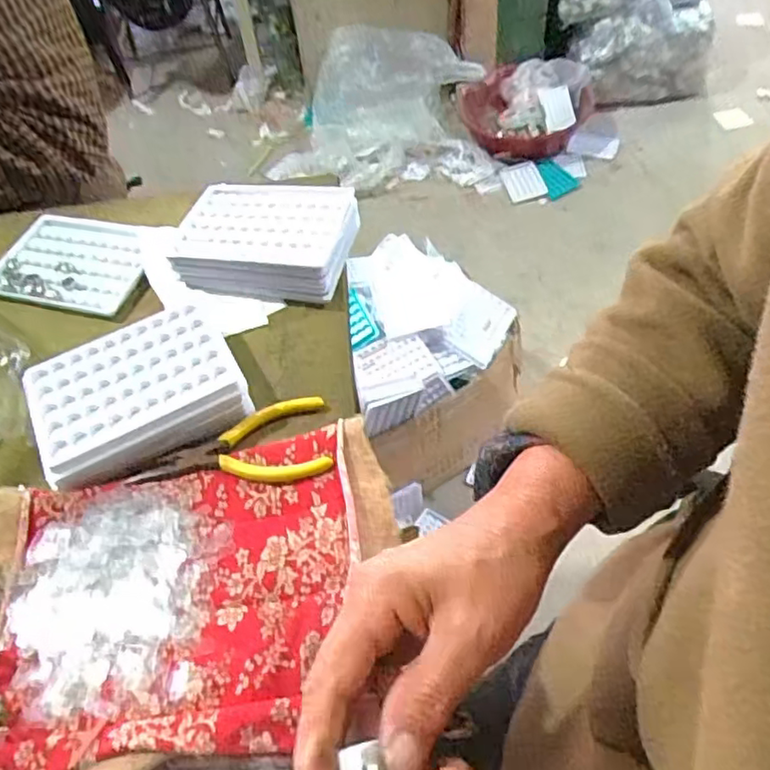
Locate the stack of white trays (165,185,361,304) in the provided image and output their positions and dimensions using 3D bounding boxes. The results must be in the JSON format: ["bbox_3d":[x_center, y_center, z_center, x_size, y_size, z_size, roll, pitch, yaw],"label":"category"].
[{"bbox_3d":[-0.093,-0.116,0.500,0.140,0.042,0.099,8,55,6],"label":"stack of white trays"}]

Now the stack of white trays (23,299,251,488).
[{"bbox_3d":[-0.161,0.008,0.413,0.126,0.034,0.098,-26,55,-14],"label":"stack of white trays"}]

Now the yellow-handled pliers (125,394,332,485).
[{"bbox_3d":[-0.096,0.039,0.393,0.119,0.019,0.063,-11,53,-4],"label":"yellow-handled pliers"}]

